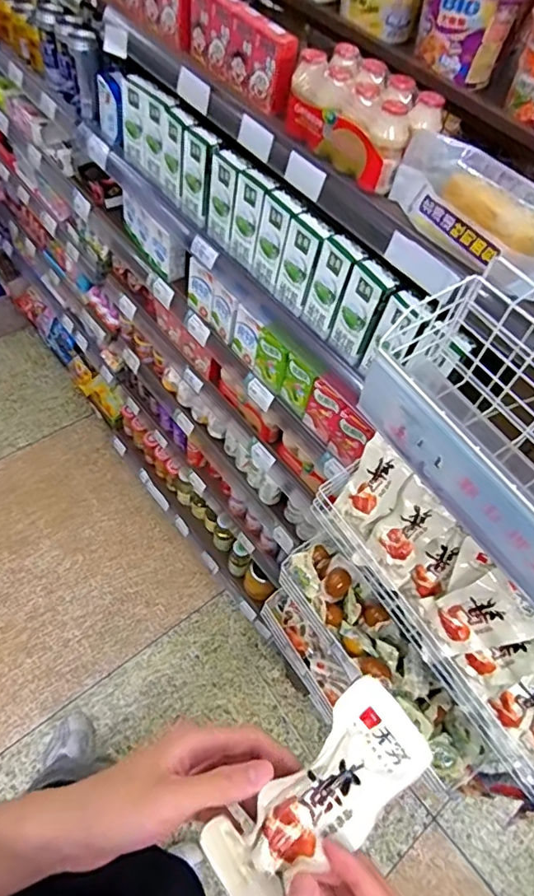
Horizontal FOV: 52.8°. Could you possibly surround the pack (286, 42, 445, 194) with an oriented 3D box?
[{"bbox_3d":[0.118,-0.404,0.657,0.103,0.084,0.177,-35,68,-27],"label":"pack"}]

